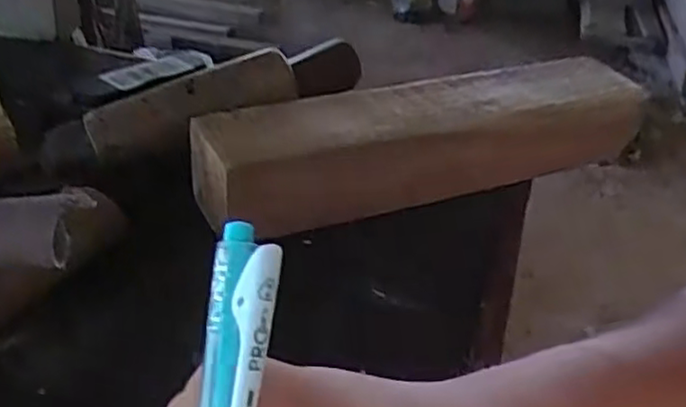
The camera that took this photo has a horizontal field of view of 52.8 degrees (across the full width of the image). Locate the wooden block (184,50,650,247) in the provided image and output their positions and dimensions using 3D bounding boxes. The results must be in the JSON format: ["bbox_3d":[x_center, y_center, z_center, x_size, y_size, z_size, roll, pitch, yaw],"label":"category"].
[{"bbox_3d":[0.044,-0.032,0.352,0.247,0.047,0.053,-13,39,-24],"label":"wooden block"}]

